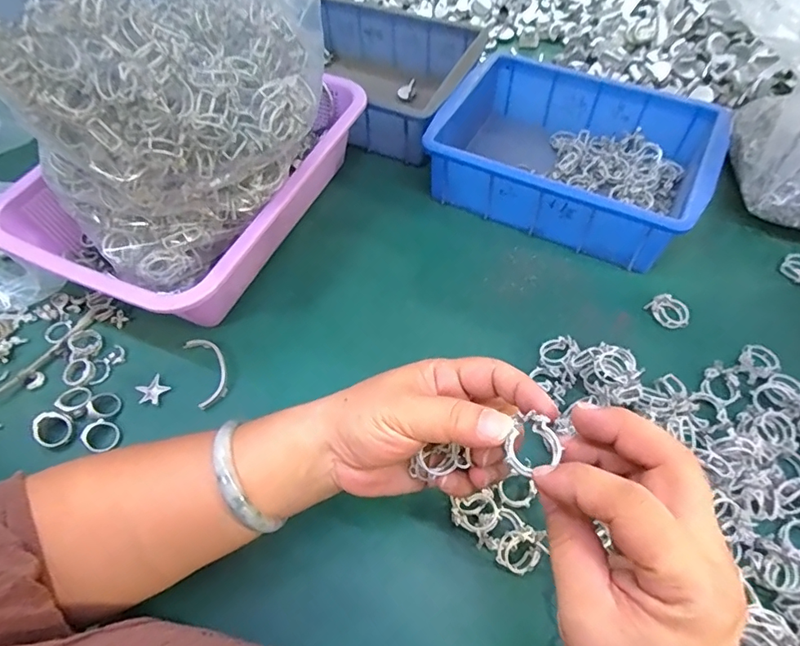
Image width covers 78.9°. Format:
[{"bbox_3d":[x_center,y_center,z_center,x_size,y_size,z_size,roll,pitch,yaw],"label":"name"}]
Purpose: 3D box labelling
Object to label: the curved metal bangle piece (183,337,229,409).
[{"bbox_3d":[-0.156,0.039,0.397,0.027,0.008,0.063,-22,60,-9],"label":"curved metal bangle piece"}]

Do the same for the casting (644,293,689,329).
[{"bbox_3d":[0.230,-0.010,0.413,0.028,0.007,0.032,-33,63,-17],"label":"casting"}]

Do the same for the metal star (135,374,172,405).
[{"bbox_3d":[-0.198,0.055,0.389,0.021,0.008,0.023,37,69,23],"label":"metal star"}]

